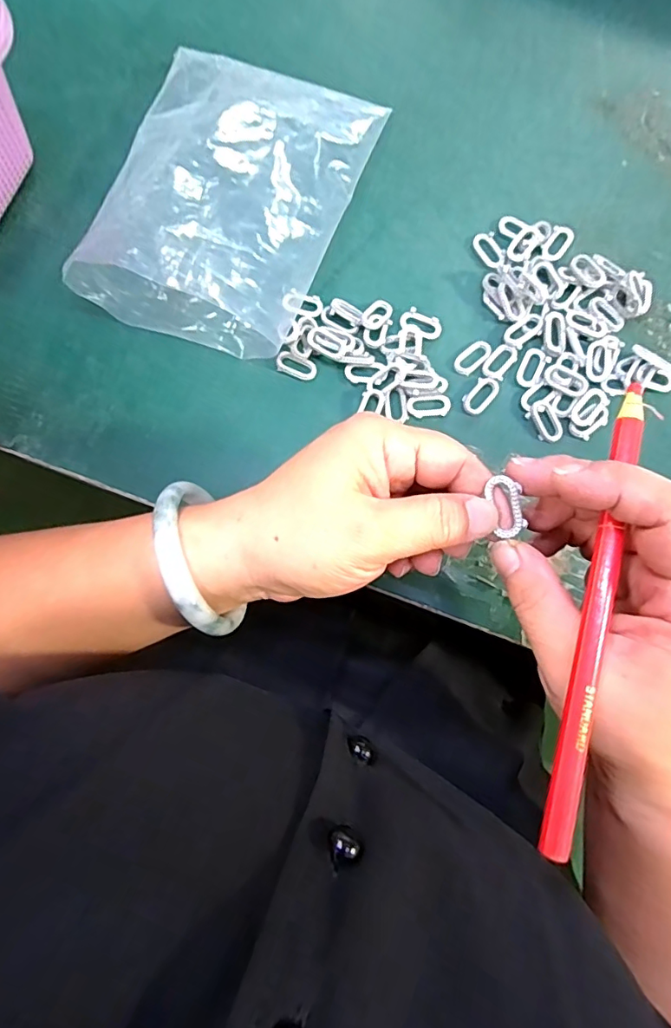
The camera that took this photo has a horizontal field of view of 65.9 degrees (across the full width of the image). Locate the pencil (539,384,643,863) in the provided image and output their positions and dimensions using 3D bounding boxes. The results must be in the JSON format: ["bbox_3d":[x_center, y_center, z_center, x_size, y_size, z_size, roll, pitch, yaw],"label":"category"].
[{"bbox_3d":[0.090,0.032,0.177,0.012,0.008,0.159,14,80,4],"label":"pencil"}]

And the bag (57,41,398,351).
[{"bbox_3d":[-0.062,-0.197,0.308,0.132,0.047,0.187,19,80,5],"label":"bag"}]

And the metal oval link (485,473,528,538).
[{"bbox_3d":[0.068,-0.002,0.204,0.012,0.004,0.023,-15,90,-1],"label":"metal oval link"}]

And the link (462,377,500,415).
[{"bbox_3d":[0.085,-0.069,0.301,0.014,0.004,0.025,43,83,8],"label":"link"}]

